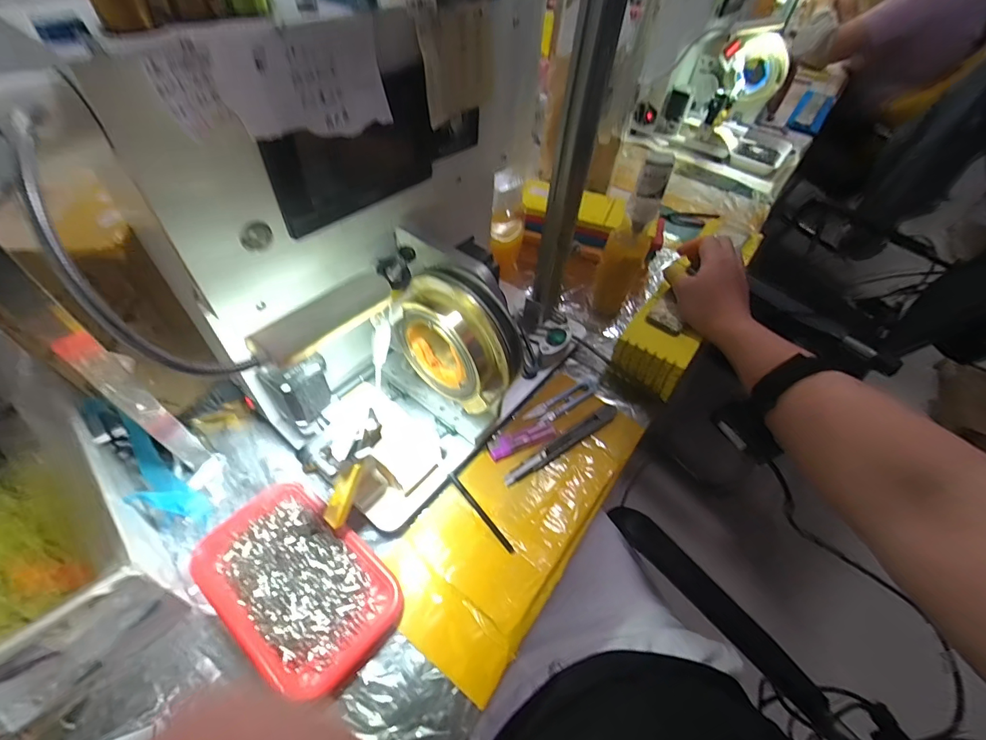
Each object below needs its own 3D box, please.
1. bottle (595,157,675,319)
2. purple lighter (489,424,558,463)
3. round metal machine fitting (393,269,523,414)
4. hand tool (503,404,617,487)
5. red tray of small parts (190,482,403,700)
[{"bbox_3d":[0.181,-0.168,0.562,0.054,0.227,0.070,26,54,14],"label":"bottle"},{"bbox_3d":[0.032,0.077,0.460,0.074,0.010,0.022,-16,55,-18],"label":"purple lighter"},{"bbox_3d":[-0.029,-0.025,0.348,0.106,0.098,0.041,32,55,18],"label":"round metal machine fitting"},{"bbox_3d":[0.078,0.078,0.462,0.157,0.008,0.017,-30,60,-26],"label":"hand tool"},{"bbox_3d":[-0.165,0.174,0.357,0.171,0.014,0.104,35,56,21],"label":"red tray of small parts"}]

